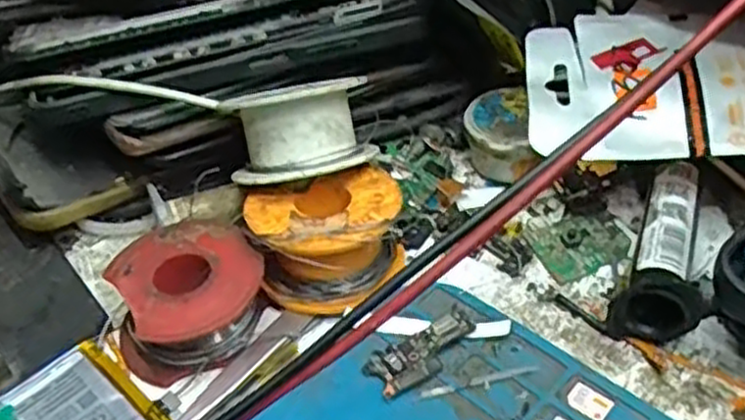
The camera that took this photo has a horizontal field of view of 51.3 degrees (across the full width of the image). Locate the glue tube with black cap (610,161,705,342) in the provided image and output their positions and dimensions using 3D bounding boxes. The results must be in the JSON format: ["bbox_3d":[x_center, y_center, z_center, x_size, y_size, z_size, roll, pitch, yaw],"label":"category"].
[{"bbox_3d":[0.101,0.013,0.261,0.025,0.025,0.072,15,46,22],"label":"glue tube with black cap"}]

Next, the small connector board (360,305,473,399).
[{"bbox_3d":[0.017,0.045,0.248,0.039,0.004,0.017,-28,46,-23],"label":"small connector board"}]

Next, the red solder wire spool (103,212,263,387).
[{"bbox_3d":[-0.061,0.029,0.257,0.048,0.023,0.047,-3,42,3],"label":"red solder wire spool"}]

